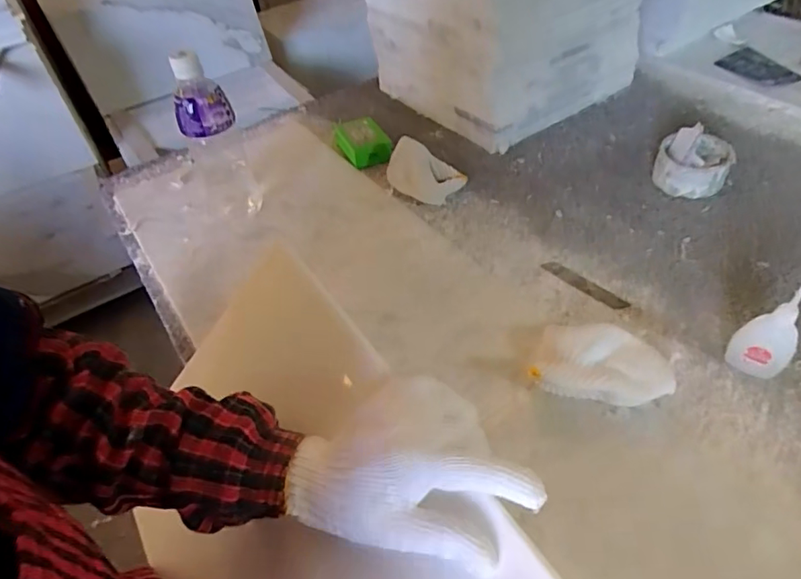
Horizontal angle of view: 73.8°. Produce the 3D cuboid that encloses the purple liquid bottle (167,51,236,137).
[{"bbox_3d":[-0.233,-0.226,0.611,0.061,0.080,0.052,-20,45,-11],"label":"purple liquid bottle"}]

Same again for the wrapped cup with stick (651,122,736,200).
[{"bbox_3d":[0.361,-0.158,0.658,0.082,0.054,0.067,19,51,22],"label":"wrapped cup with stick"}]

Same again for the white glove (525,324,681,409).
[{"bbox_3d":[0.179,0.071,0.478,0.112,0.035,0.068,10,48,16],"label":"white glove"}]

